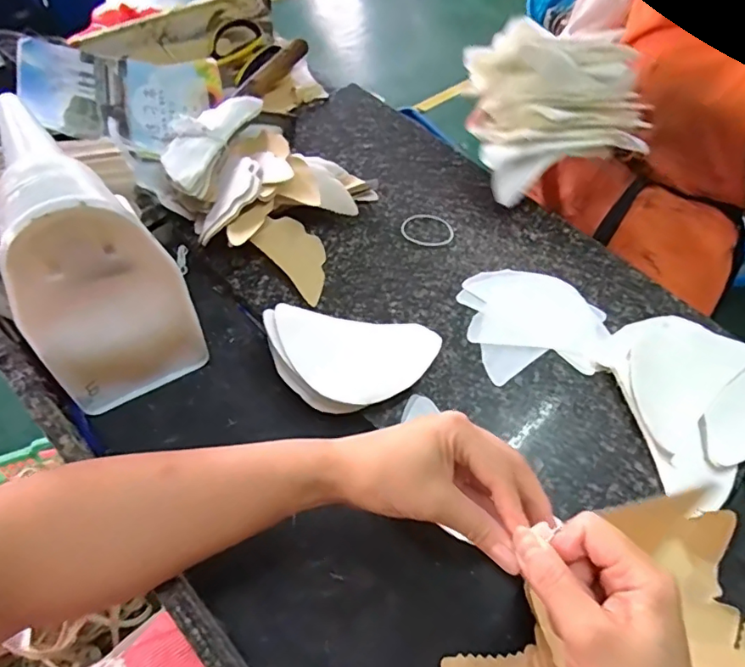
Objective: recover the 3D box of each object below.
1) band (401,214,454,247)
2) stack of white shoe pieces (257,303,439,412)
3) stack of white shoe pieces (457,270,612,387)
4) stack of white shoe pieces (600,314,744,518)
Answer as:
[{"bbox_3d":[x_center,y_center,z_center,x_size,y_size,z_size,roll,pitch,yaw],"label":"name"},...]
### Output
[{"bbox_3d":[0.061,-0.118,0.601,0.059,0.004,0.050,-8,59,-9],"label":"band"},{"bbox_3d":[-0.023,0.028,0.480,0.152,0.032,0.092,8,58,1],"label":"stack of white shoe pieces"},{"bbox_3d":[0.164,-0.014,0.536,0.138,0.006,0.127,-4,58,-6],"label":"stack of white shoe pieces"},{"bbox_3d":[0.296,0.058,0.482,0.133,0.024,0.168,-11,59,-10],"label":"stack of white shoe pieces"}]

